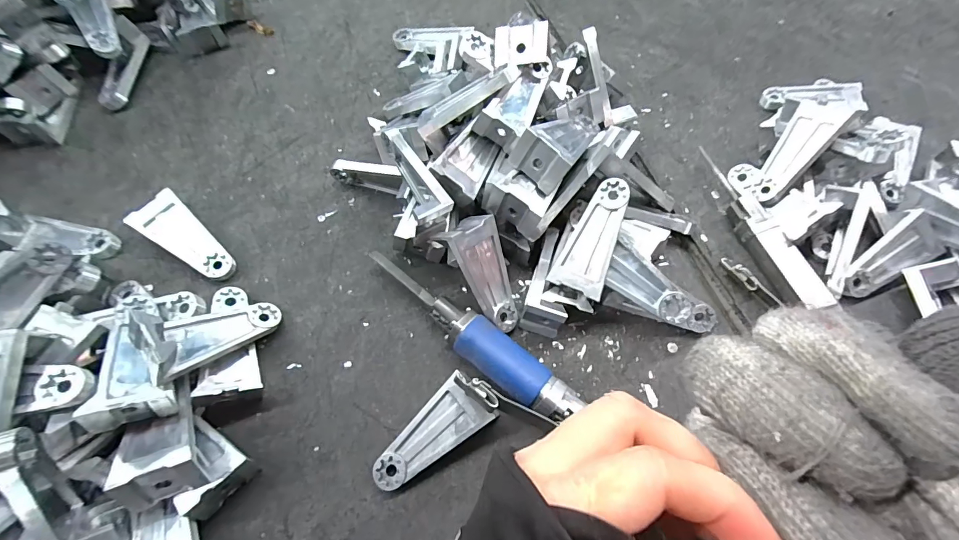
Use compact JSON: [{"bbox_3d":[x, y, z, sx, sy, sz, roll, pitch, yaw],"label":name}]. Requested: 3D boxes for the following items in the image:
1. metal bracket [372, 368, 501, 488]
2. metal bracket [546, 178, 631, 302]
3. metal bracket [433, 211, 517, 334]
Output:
[{"bbox_3d":[-0.033,0.116,0.300,0.102,0.016,0.040,-41,72,1],"label":"metal bracket"},{"bbox_3d":[0.092,-0.026,0.329,0.041,0.014,0.090,23,89,8],"label":"metal bracket"},{"bbox_3d":[0.006,0.006,0.338,0.044,0.020,0.095,-26,105,-14],"label":"metal bracket"}]

